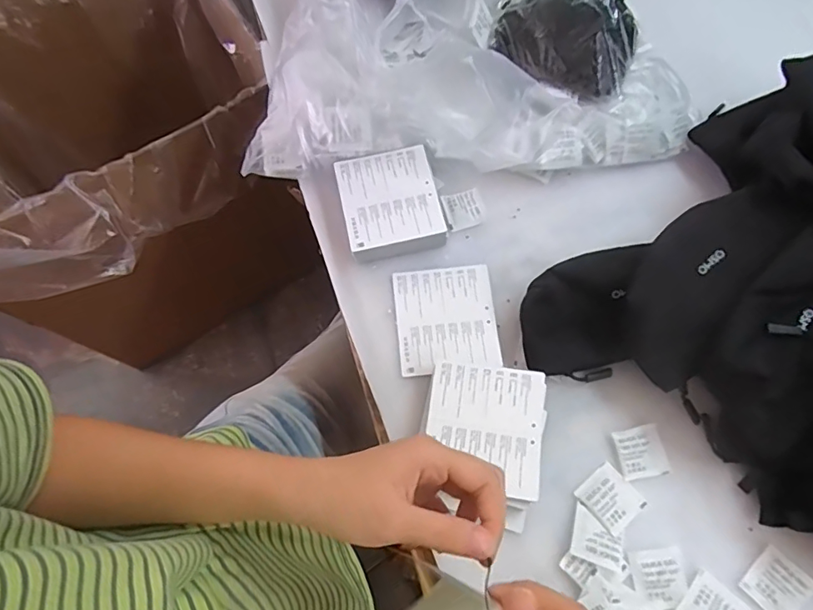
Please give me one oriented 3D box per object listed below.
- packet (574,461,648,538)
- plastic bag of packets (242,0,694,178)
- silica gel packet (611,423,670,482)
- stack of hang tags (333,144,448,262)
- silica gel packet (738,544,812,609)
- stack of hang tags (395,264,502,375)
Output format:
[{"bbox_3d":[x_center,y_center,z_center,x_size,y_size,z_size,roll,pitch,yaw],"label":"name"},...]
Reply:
[{"bbox_3d":[0.161,0.153,0.393,0.039,0.007,0.042,-37,72,-12],"label":"packet"},{"bbox_3d":[0.067,-0.291,0.522,0.433,0.101,0.320,1,69,3],"label":"plastic bag of packets"},{"bbox_3d":[0.191,0.120,0.407,0.038,0.004,0.039,-8,68,-1],"label":"silica gel packet"},{"bbox_3d":[-0.016,-0.097,0.483,0.090,0.032,0.097,-13,69,-3],"label":"stack of hang tags"},{"bbox_3d":[0.277,0.209,0.370,0.043,0.004,0.040,-40,72,-13],"label":"silica gel packet"},{"bbox_3d":[0.036,0.011,0.456,0.090,0.004,0.098,-6,68,0],"label":"stack of hang tags"}]

